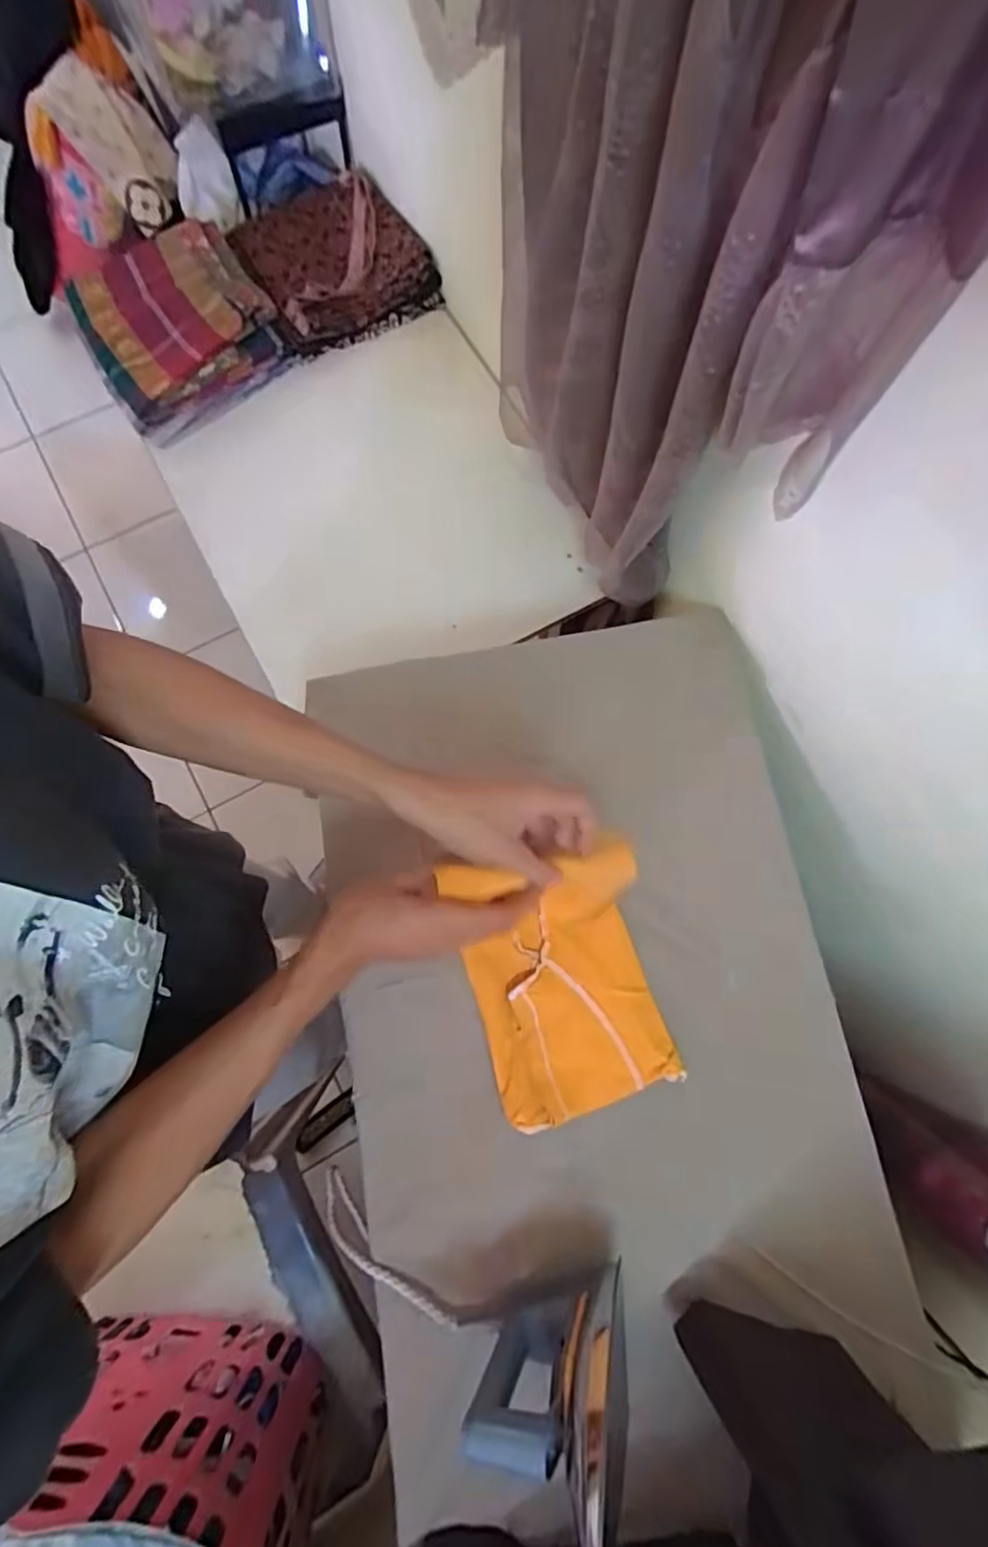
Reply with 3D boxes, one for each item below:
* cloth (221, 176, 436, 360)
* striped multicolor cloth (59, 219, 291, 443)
[{"bbox_3d":[-0.256,-0.787,0.951,0.240,0.064,0.269,-29,78,-8],"label":"cloth"},{"bbox_3d":[-0.457,-0.644,0.906,0.243,0.074,0.283,-32,79,-8],"label":"striped multicolor cloth"}]

